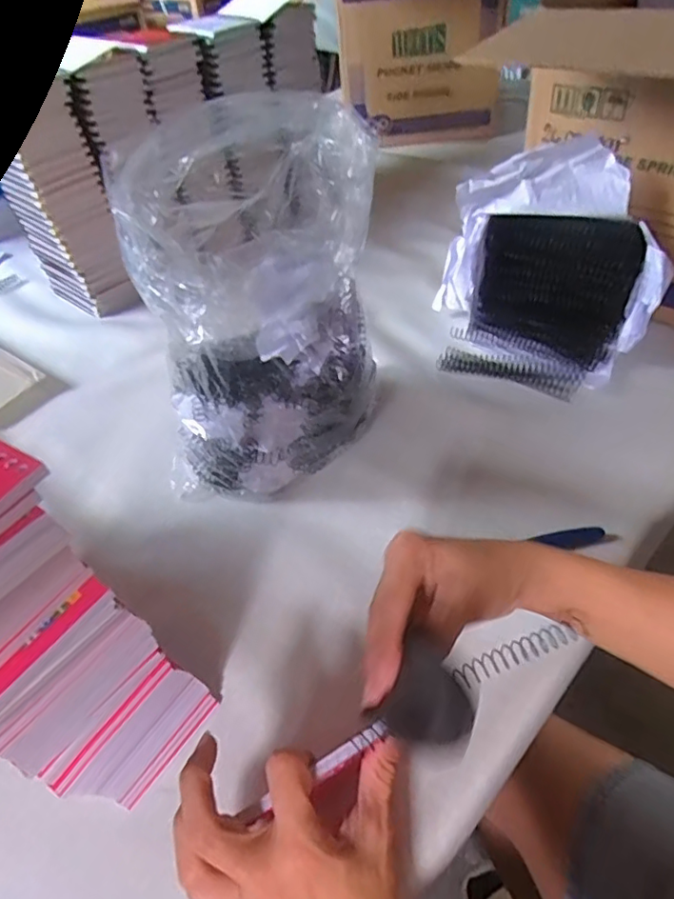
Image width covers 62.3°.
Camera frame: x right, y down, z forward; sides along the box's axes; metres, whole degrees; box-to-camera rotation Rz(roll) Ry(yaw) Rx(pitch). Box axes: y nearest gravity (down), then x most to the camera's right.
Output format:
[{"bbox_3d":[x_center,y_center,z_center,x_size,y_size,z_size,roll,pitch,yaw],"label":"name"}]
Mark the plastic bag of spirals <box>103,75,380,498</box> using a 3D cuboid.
[{"bbox_3d":[-0.063,-0.119,0.480,0.183,0.296,0.171,4,46,11],"label":"plastic bag of spirals"}]

